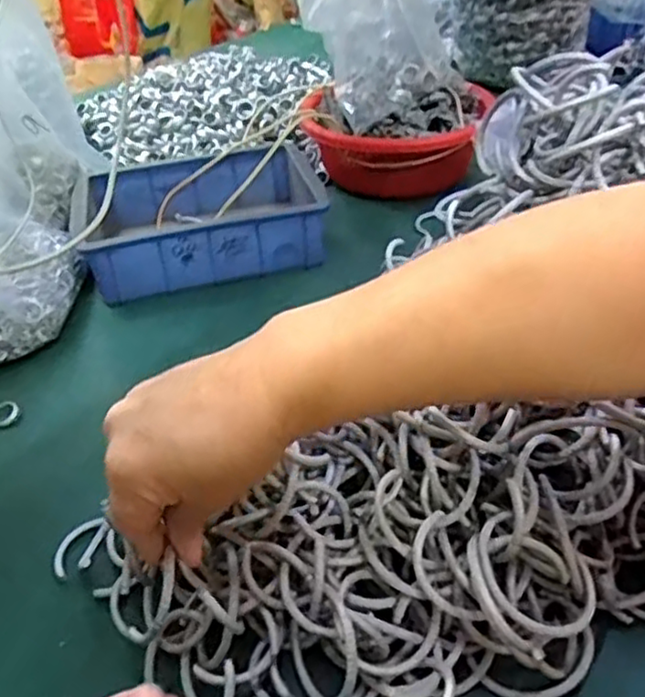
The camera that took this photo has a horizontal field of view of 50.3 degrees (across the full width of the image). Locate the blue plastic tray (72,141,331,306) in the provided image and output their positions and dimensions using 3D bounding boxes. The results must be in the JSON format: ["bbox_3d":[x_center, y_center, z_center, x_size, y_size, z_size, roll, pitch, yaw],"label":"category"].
[{"bbox_3d":[-0.127,-0.138,0.733,0.239,0.065,0.173,-14,39,-9],"label":"blue plastic tray"}]

